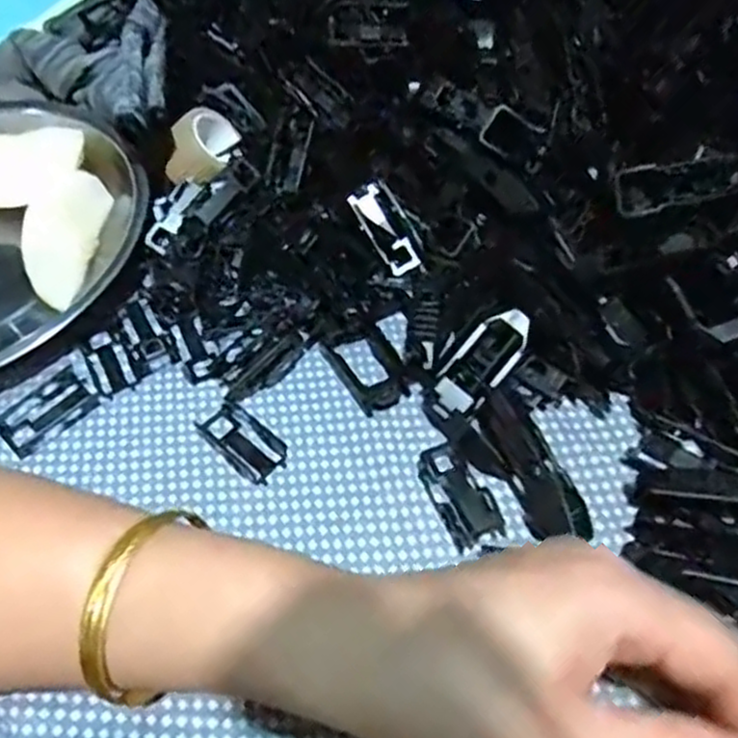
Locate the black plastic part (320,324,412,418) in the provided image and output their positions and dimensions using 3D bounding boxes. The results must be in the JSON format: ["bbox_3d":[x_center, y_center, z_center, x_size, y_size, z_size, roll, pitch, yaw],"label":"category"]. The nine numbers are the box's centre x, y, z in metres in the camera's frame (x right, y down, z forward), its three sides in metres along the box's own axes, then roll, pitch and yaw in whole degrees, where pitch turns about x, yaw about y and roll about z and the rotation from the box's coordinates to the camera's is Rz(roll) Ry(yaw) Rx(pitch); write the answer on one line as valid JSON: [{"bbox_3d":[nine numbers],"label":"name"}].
[{"bbox_3d":[0.001,-0.001,0.317,0.028,0.004,0.043,-28,57,-15],"label":"black plastic part"}]

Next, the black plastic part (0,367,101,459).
[{"bbox_3d":[-0.136,0.018,0.310,0.038,0.008,0.021,-35,59,-19],"label":"black plastic part"}]

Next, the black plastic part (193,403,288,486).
[{"bbox_3d":[-0.051,0.029,0.301,0.040,0.004,0.020,38,65,27],"label":"black plastic part"}]

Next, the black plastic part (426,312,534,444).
[{"bbox_3d":[0.042,0.000,0.288,0.021,0.010,0.053,37,89,2],"label":"black plastic part"}]

